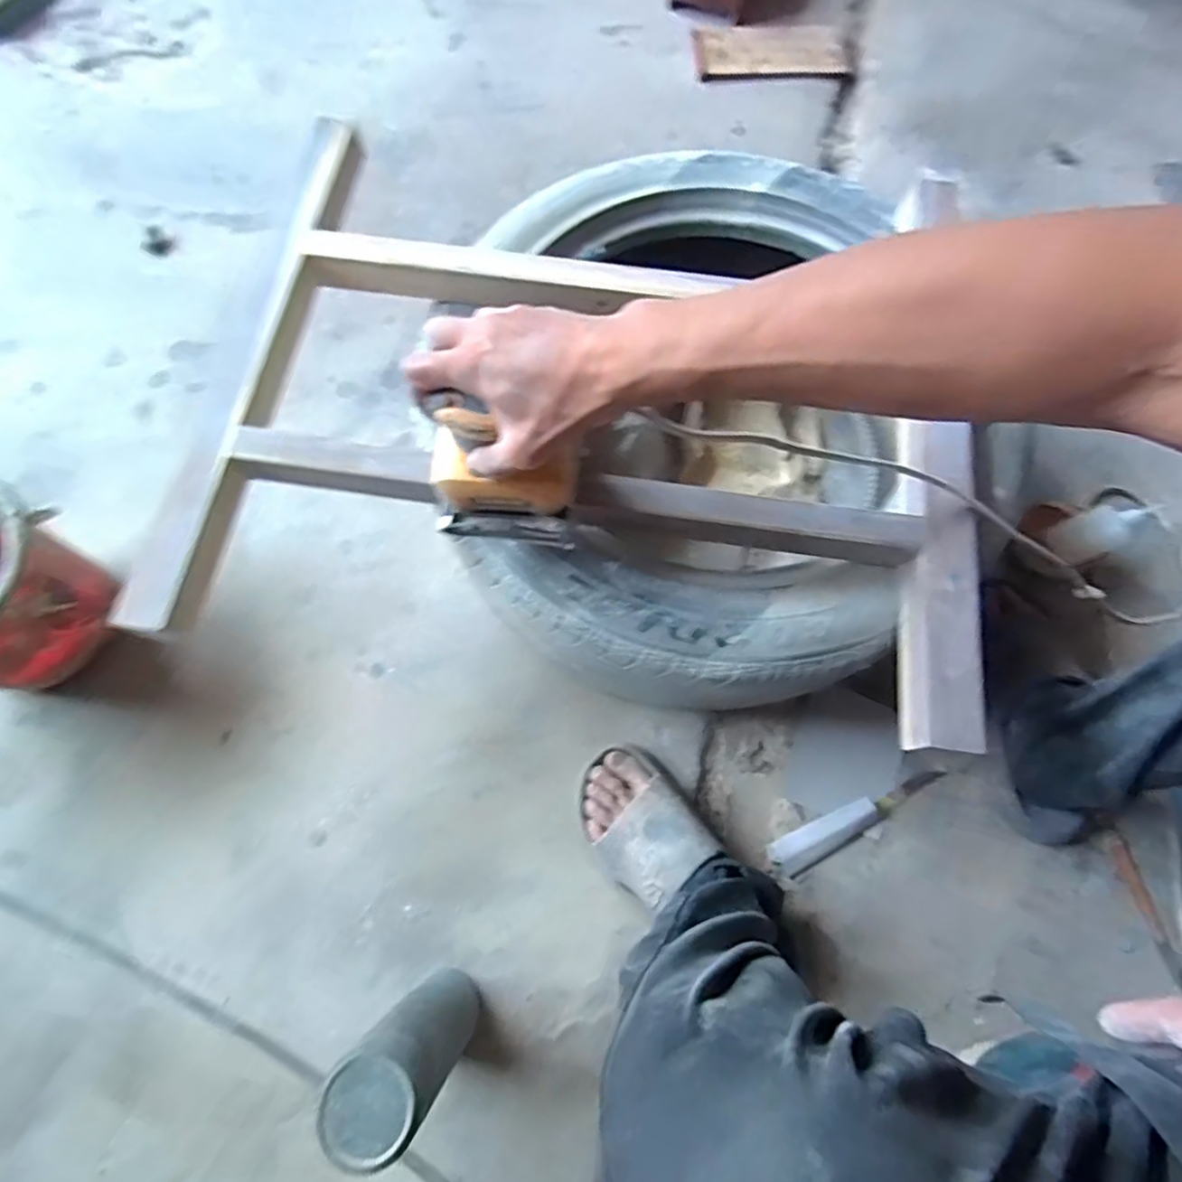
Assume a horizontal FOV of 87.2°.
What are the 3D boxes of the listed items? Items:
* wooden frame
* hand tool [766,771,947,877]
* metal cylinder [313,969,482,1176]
[{"bbox_3d":[0.002,-0.174,0.551,0.661,0.057,0.530,8,72,3],"label":"wooden frame"},{"bbox_3d":[0.279,0.235,0.649,0.195,0.021,0.034,-27,74,-8],"label":"hand tool"},{"bbox_3d":[-0.138,0.365,0.501,0.069,0.215,0.070,33,75,11],"label":"metal cylinder"}]

